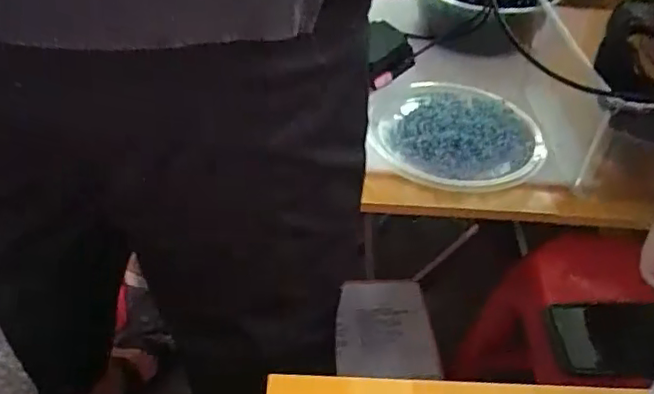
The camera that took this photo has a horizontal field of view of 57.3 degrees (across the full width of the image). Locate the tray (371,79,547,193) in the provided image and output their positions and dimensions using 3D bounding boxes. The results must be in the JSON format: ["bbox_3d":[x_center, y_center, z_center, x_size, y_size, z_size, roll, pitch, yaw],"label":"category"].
[{"bbox_3d":[0.168,-0.090,0.773,0.219,0.038,0.229,5,41,1],"label":"tray"}]

